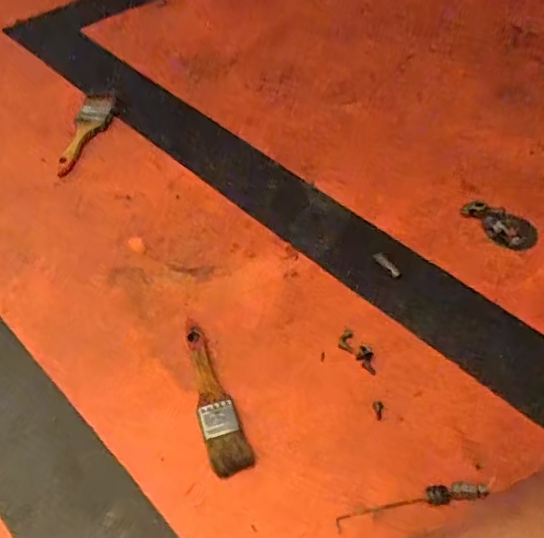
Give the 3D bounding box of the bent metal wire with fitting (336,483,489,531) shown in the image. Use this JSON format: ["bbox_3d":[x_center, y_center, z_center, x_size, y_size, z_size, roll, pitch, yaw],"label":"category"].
[{"bbox_3d":[0.118,0.197,0.473,0.133,0.009,0.017,-10,50,-6],"label":"bent metal wire with fitting"}]

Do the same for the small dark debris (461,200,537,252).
[{"bbox_3d":[0.279,-0.056,0.676,0.043,0.019,0.087,-33,56,-24],"label":"small dark debris"}]

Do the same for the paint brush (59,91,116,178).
[{"bbox_3d":[-0.271,-0.213,0.835,0.049,0.012,0.202,1,50,2],"label":"paint brush"}]

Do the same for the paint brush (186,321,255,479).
[{"bbox_3d":[-0.061,0.120,0.546,0.036,0.017,0.167,-17,51,-12],"label":"paint brush"}]

